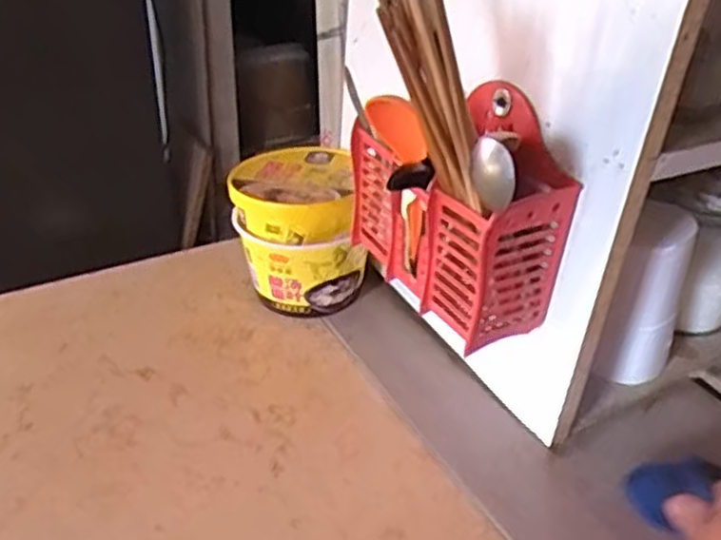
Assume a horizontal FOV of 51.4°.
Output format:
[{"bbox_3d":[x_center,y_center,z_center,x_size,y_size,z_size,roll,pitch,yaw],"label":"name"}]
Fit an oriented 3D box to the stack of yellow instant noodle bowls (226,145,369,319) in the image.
[{"bbox_3d":[-0.062,-0.038,0.746,0.122,0.127,0.132,-4,33,-7],"label":"stack of yellow instant noodle bowls"}]

